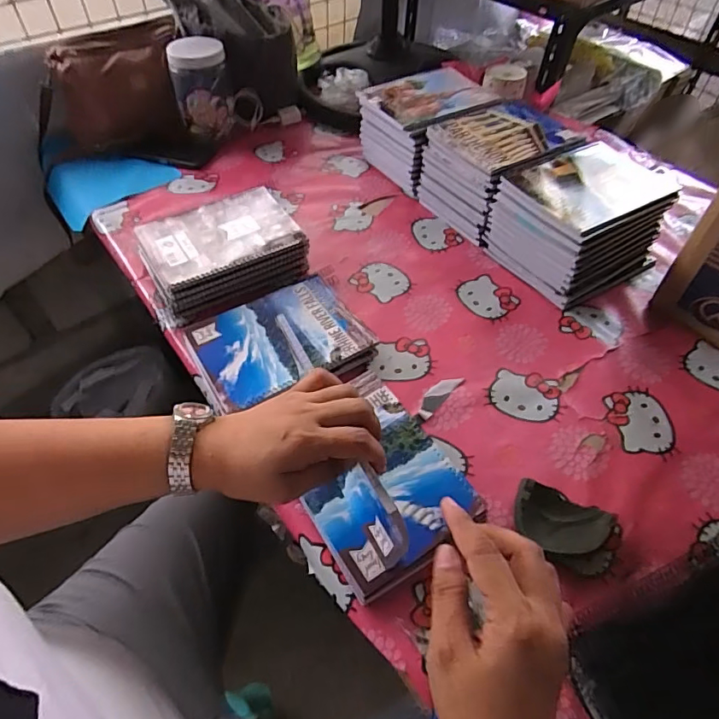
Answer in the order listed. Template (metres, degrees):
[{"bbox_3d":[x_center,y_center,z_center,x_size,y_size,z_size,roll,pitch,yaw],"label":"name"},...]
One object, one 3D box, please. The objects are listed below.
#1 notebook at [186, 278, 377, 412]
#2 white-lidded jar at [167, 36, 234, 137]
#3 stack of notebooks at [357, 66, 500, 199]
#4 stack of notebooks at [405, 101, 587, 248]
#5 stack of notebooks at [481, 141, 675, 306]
[{"bbox_3d":[-0.101,-0.027,0.620,0.198,0.017,0.145,-23,55,-21],"label":"notebook"},{"bbox_3d":[-0.286,-0.488,0.908,0.096,0.156,0.096,0,51,0],"label":"white-lidded jar"},{"bbox_3d":[0.119,-0.407,0.882,0.189,0.129,0.173,-28,57,-21],"label":"stack of notebooks"},{"bbox_3d":[0.213,-0.303,0.804,0.206,0.128,0.172,-27,56,-20],"label":"stack of notebooks"},{"bbox_3d":[0.309,-0.194,0.714,0.198,0.129,0.178,-24,55,-18],"label":"stack of notebooks"}]

